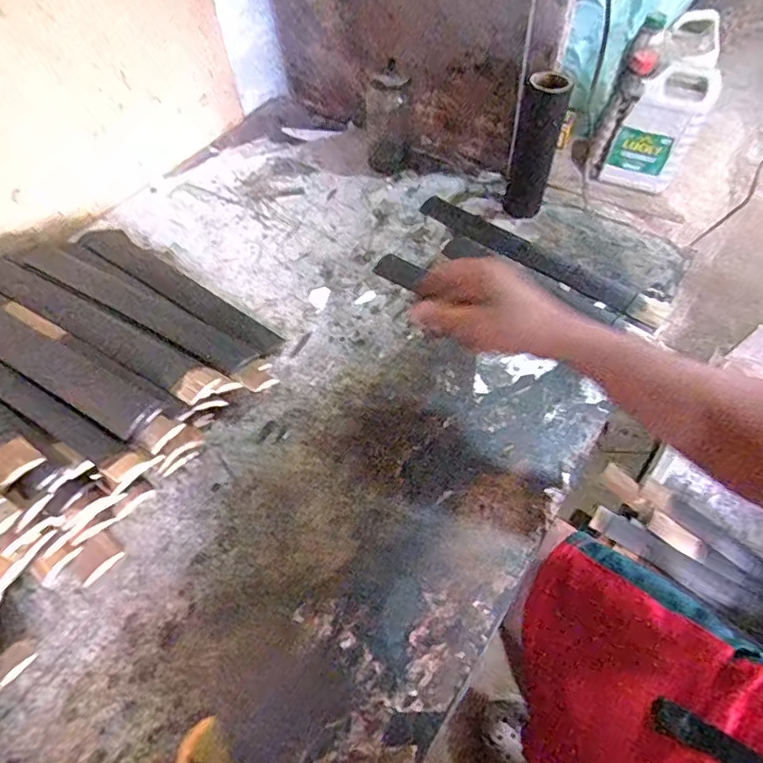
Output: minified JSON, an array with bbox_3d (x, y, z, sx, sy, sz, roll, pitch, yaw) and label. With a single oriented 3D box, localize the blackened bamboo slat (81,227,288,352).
[{"bbox_3d":[-0.264,-0.123,0.694,0.333,0.008,0.057,31,46,18],"label":"blackened bamboo slat"}]

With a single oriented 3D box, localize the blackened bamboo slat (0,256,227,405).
[{"bbox_3d":[-0.319,-0.064,0.586,0.343,0.011,0.051,26,44,14],"label":"blackened bamboo slat"}]

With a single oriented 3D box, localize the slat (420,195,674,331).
[{"bbox_3d":[0.211,-0.171,0.727,0.356,0.011,0.046,34,63,22],"label":"slat"}]

